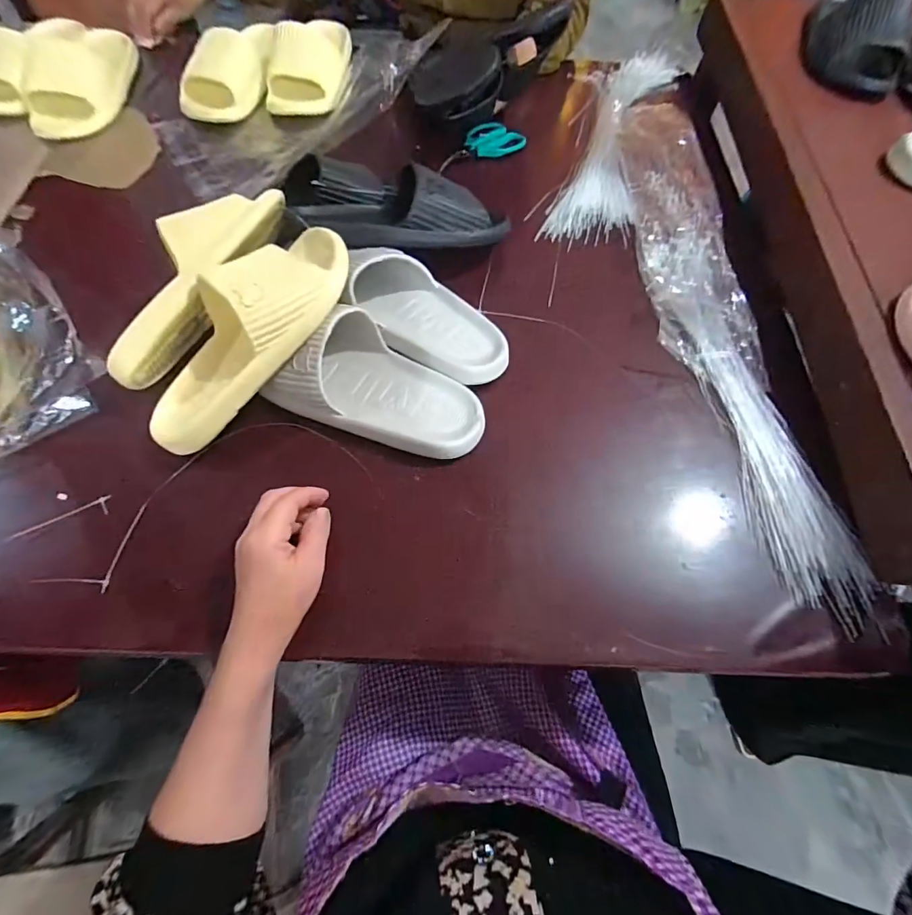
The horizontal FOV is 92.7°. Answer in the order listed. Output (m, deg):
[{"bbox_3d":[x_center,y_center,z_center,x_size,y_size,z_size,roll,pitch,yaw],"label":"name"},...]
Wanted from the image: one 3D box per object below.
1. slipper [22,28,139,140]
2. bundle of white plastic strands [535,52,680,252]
[{"bbox_3d":[-0.571,-0.574,0.660,0.118,0.075,0.239,-6,65,-5],"label":"slipper"},{"bbox_3d":[0.247,-0.485,0.657,0.108,0.023,0.484,20,65,6],"label":"bundle of white plastic strands"}]

